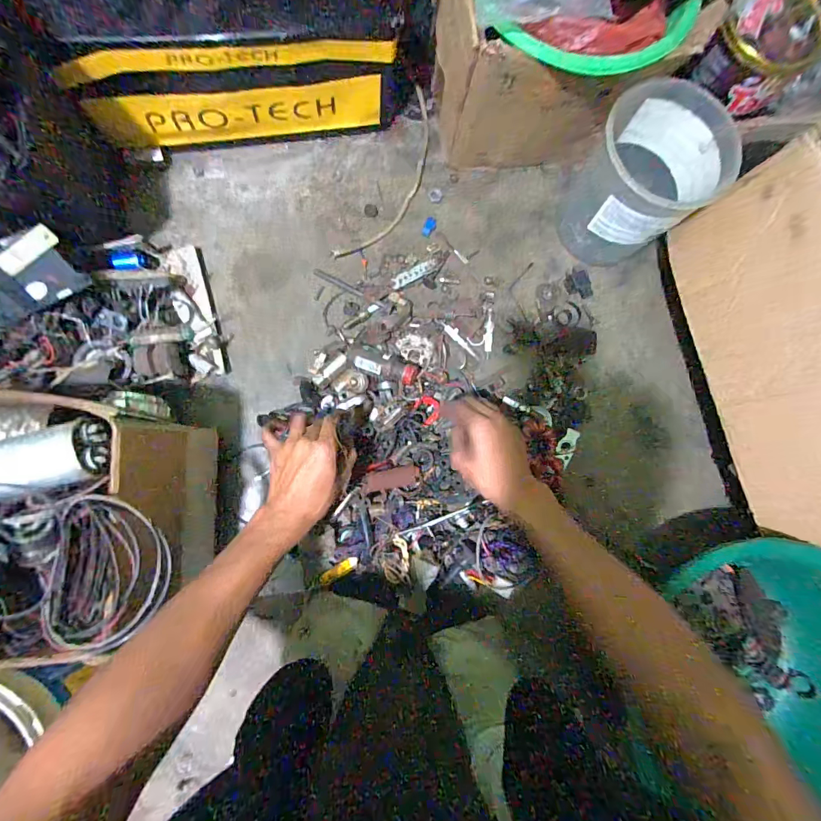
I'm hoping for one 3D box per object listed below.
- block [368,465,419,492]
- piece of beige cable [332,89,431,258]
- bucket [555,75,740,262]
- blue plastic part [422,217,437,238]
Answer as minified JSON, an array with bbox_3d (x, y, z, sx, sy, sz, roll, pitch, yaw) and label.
[{"bbox_3d":[-0.023,0.092,0.550,0.072,0.009,0.026,-12,84,-7],"label":"block"},{"bbox_3d":[-0.023,-0.349,0.616,0.070,0.011,0.295,26,84,-11],"label":"piece of beige cable"},{"bbox_3d":[0.319,-0.322,0.575,0.171,0.148,0.164,-29,86,-8],"label":"bucket"},{"bbox_3d":[0.029,-0.281,0.616,0.017,0.004,0.035,21,81,0],"label":"blue plastic part"}]

